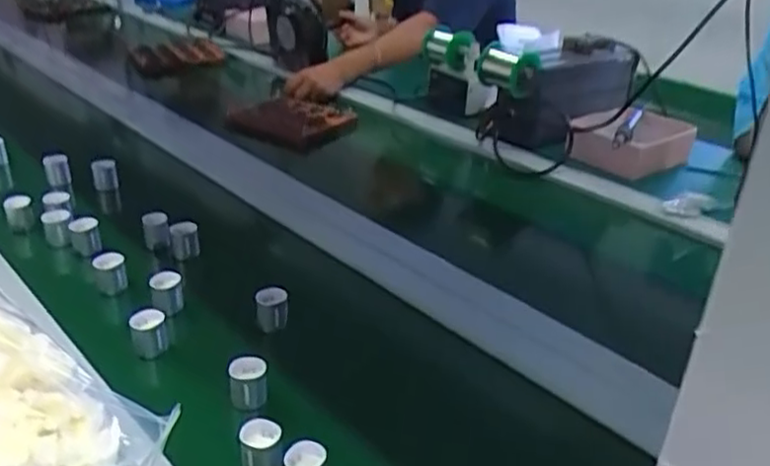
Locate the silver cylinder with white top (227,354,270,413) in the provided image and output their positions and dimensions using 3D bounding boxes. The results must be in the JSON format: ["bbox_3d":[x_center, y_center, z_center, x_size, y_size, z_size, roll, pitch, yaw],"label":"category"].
[{"bbox_3d":[-0.121,0.137,0.616,0.033,0.047,0.028,-6,32,-10],"label":"silver cylinder with white top"}]

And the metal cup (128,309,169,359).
[{"bbox_3d":[-0.230,0.102,0.679,0.033,0.047,0.033,0,31,0],"label":"metal cup"}]

